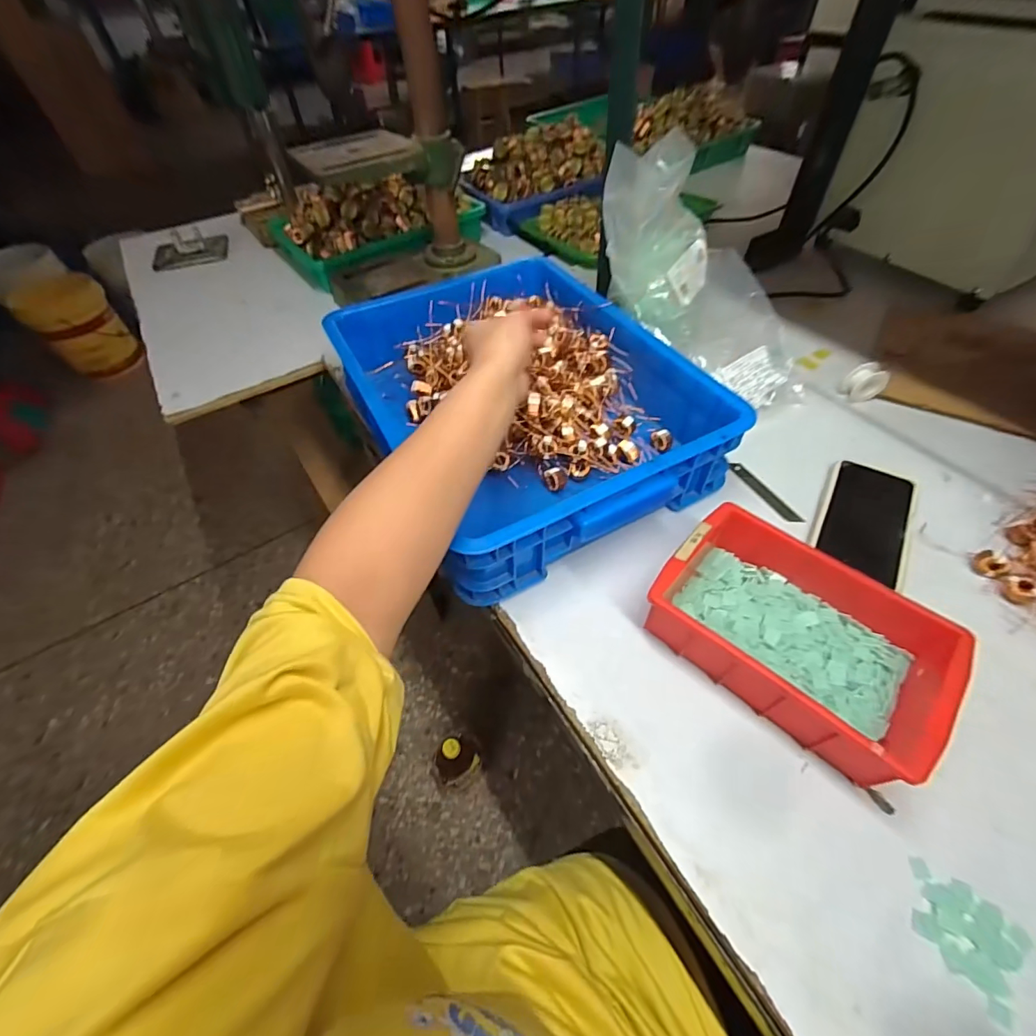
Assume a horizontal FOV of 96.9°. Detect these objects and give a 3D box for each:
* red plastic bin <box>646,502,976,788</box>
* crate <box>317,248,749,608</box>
[{"bbox_3d":[0.223,0.091,0.375,0.201,0.063,0.129,36,62,26],"label":"red plastic bin"},{"bbox_3d":[0.000,-0.145,0.548,0.316,0.098,0.430,-25,55,-15],"label":"crate"}]

